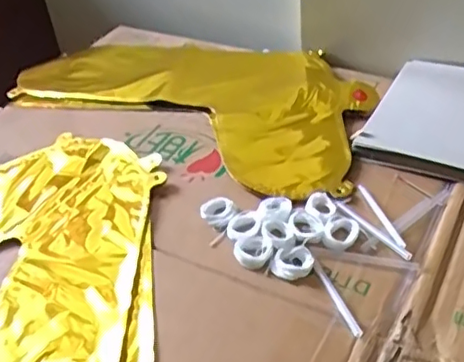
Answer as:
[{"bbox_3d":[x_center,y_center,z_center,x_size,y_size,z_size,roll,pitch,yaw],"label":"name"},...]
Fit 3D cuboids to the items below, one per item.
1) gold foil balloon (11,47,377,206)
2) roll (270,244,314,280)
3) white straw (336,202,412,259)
[{"bbox_3d":[-0.037,-0.099,0.640,0.398,0.011,0.216,19,45,27],"label":"gold foil balloon"},{"bbox_3d":[0.044,0.060,0.443,0.031,0.007,0.026,-5,39,0],"label":"roll"},{"bbox_3d":[0.108,0.038,0.466,0.008,0.005,0.076,-27,44,-24],"label":"white straw"}]

